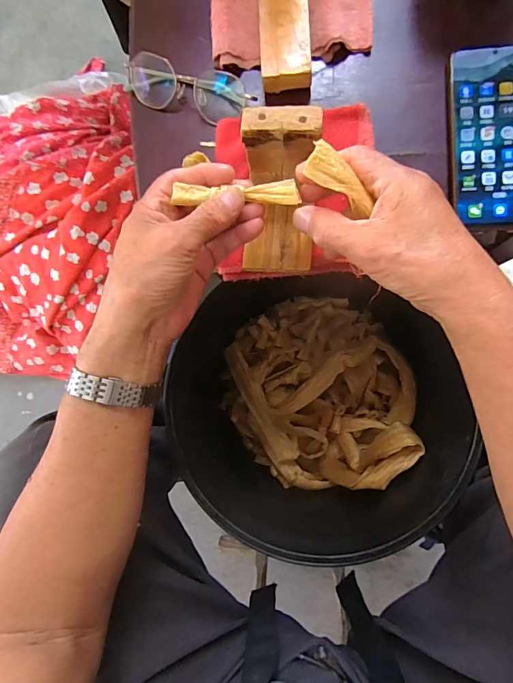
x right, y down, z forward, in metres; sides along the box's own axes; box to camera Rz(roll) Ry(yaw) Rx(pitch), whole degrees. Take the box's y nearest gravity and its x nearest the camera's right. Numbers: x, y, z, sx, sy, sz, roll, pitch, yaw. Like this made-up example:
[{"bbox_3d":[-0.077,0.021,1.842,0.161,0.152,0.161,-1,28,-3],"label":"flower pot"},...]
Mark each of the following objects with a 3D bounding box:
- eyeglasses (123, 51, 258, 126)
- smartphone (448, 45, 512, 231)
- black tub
[{"bbox_3d":[-0.073,-0.249,0.372,0.138,0.031,0.053,24,90,7],"label":"eyeglasses"},{"bbox_3d":[0.211,-0.178,0.337,0.076,0.007,0.159,-2,87,7],"label":"smartphone"},{"bbox_3d":[0.067,0.084,0.501,0.292,0.232,0.280,0,87,7],"label":"black tub"}]

